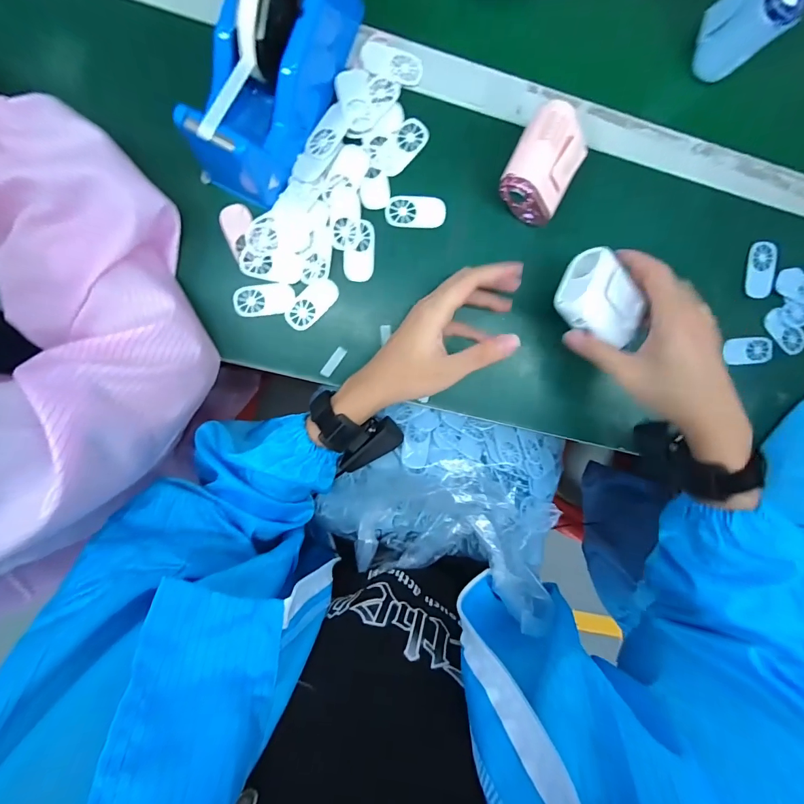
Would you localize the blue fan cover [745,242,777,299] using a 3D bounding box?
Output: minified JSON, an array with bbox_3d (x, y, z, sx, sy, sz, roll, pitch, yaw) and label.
[{"bbox_3d":[0.398,-0.146,0.445,0.031,0.009,0.060,2,97,-4],"label":"blue fan cover"}]

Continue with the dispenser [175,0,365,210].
[{"bbox_3d":[-0.106,-0.275,0.325,0.071,0.101,0.208,25,95,-7],"label":"dispenser"}]

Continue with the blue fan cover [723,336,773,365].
[{"bbox_3d":[0.393,-0.058,0.454,0.058,0.009,0.030,-5,98,-3],"label":"blue fan cover"}]

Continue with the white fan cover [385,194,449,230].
[{"bbox_3d":[0.014,-0.189,0.397,0.059,0.004,0.031,2,97,-4],"label":"white fan cover"}]

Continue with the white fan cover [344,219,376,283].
[{"bbox_3d":[-0.041,-0.149,0.395,0.029,0.004,0.058,4,97,-4],"label":"white fan cover"}]

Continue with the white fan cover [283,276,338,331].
[{"bbox_3d":[-0.090,-0.098,0.400,0.059,0.004,0.028,-43,98,2],"label":"white fan cover"}]

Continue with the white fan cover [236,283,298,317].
[{"bbox_3d":[-0.135,-0.101,0.395,0.058,0.004,0.030,-8,98,-3],"label":"white fan cover"}]

